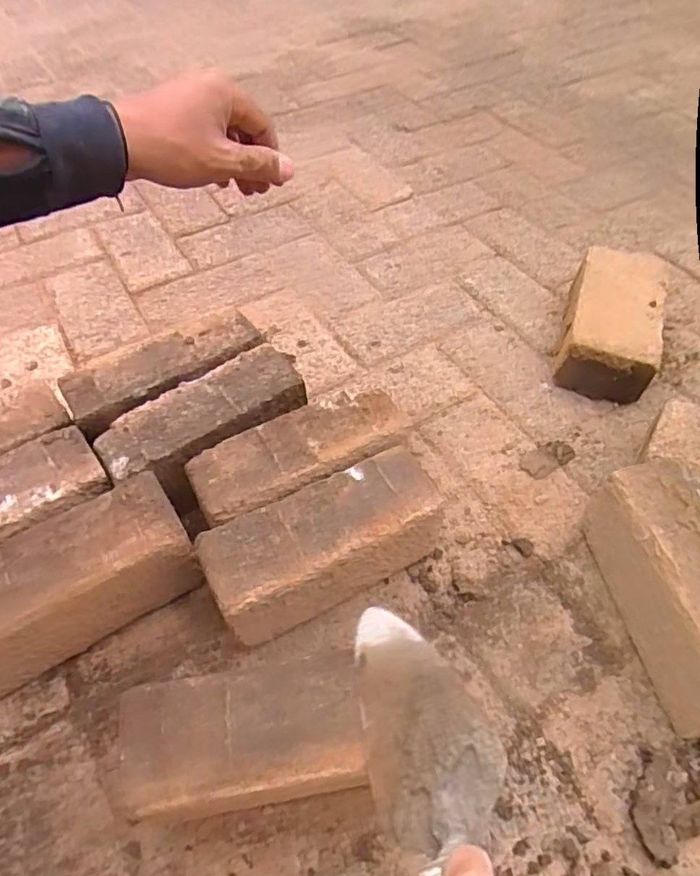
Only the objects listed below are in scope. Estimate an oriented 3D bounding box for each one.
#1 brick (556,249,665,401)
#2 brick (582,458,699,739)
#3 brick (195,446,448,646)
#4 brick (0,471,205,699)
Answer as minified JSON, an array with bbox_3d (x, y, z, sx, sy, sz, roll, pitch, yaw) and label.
[{"bbox_3d":[0.332,-0.147,0.740,0.111,0.084,0.219,16,54,12],"label":"brick"},{"bbox_3d":[0.289,0.137,0.502,0.073,0.116,0.208,-7,52,-5],"label":"brick"},{"bbox_3d":[-0.024,0.104,0.527,0.202,0.111,0.074,-23,56,-17],"label":"brick"},{"bbox_3d":[-0.247,0.133,0.511,0.205,0.110,0.081,-29,57,-20],"label":"brick"}]

